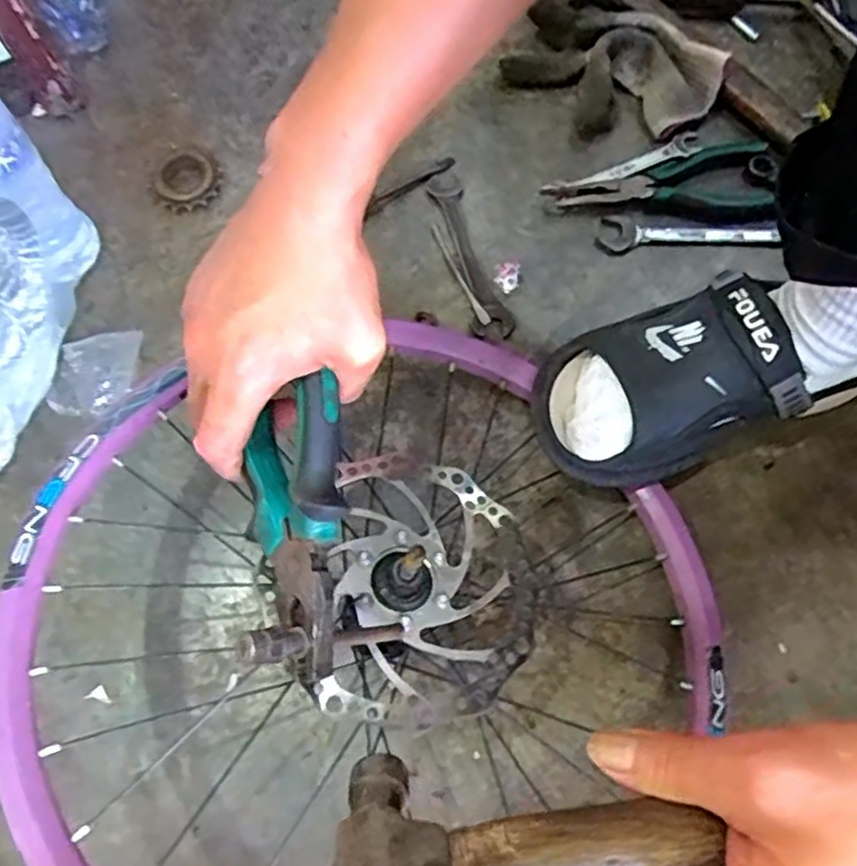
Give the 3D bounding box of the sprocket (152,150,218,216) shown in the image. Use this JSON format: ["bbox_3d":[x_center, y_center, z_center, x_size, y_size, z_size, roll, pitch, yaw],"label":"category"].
[{"bbox_3d":[-0.210,-0.218,0.616,0.054,0.013,0.056,0,70,1],"label":"sprocket"}]

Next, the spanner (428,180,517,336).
[{"bbox_3d":[0.033,-0.148,0.589,0.030,0.011,0.160,-16,70,-4],"label":"spanner"}]

